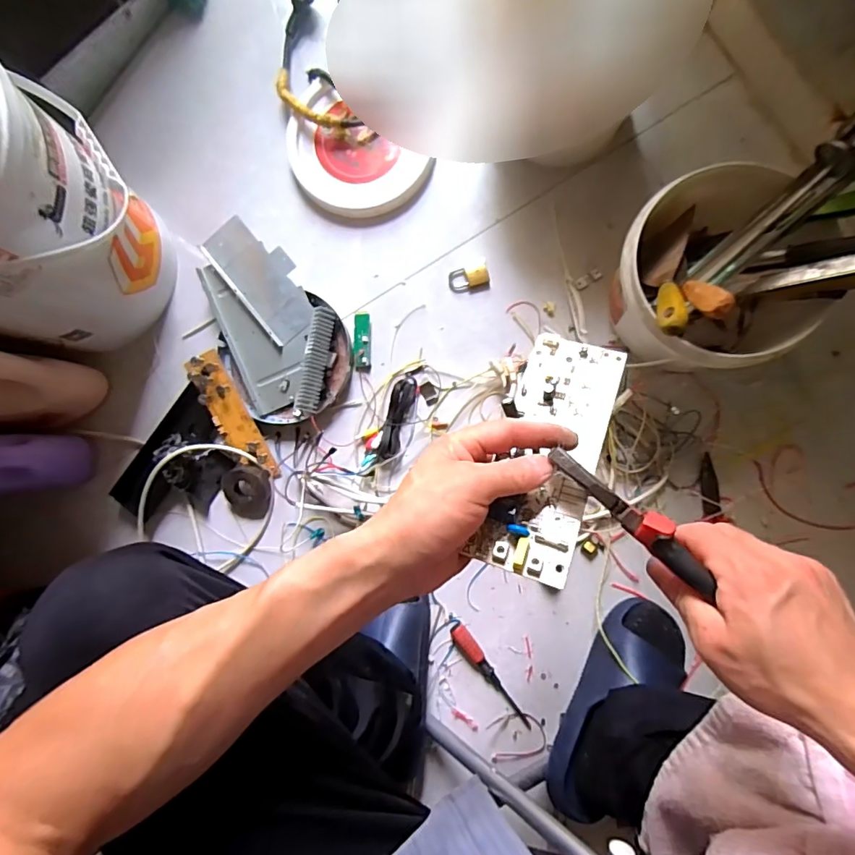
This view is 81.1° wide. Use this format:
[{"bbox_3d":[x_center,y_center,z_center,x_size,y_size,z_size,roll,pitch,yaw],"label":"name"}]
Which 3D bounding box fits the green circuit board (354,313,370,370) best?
[{"bbox_3d":[-0.098,-0.129,0.752,0.024,0.007,0.089,-4,86,5],"label":"green circuit board"}]

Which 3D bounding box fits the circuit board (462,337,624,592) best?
[{"bbox_3d":[0.089,0.013,0.359,0.071,0.019,0.190,18,64,7],"label":"circuit board"}]

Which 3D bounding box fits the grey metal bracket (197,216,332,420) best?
[{"bbox_3d":[-0.230,-0.162,0.747,0.167,0.051,0.294,-18,85,4],"label":"grey metal bracket"}]

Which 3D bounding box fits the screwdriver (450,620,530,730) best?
[{"bbox_3d":[0.091,0.349,0.701,0.024,0.019,0.169,-39,83,2],"label":"screwdriver"}]

